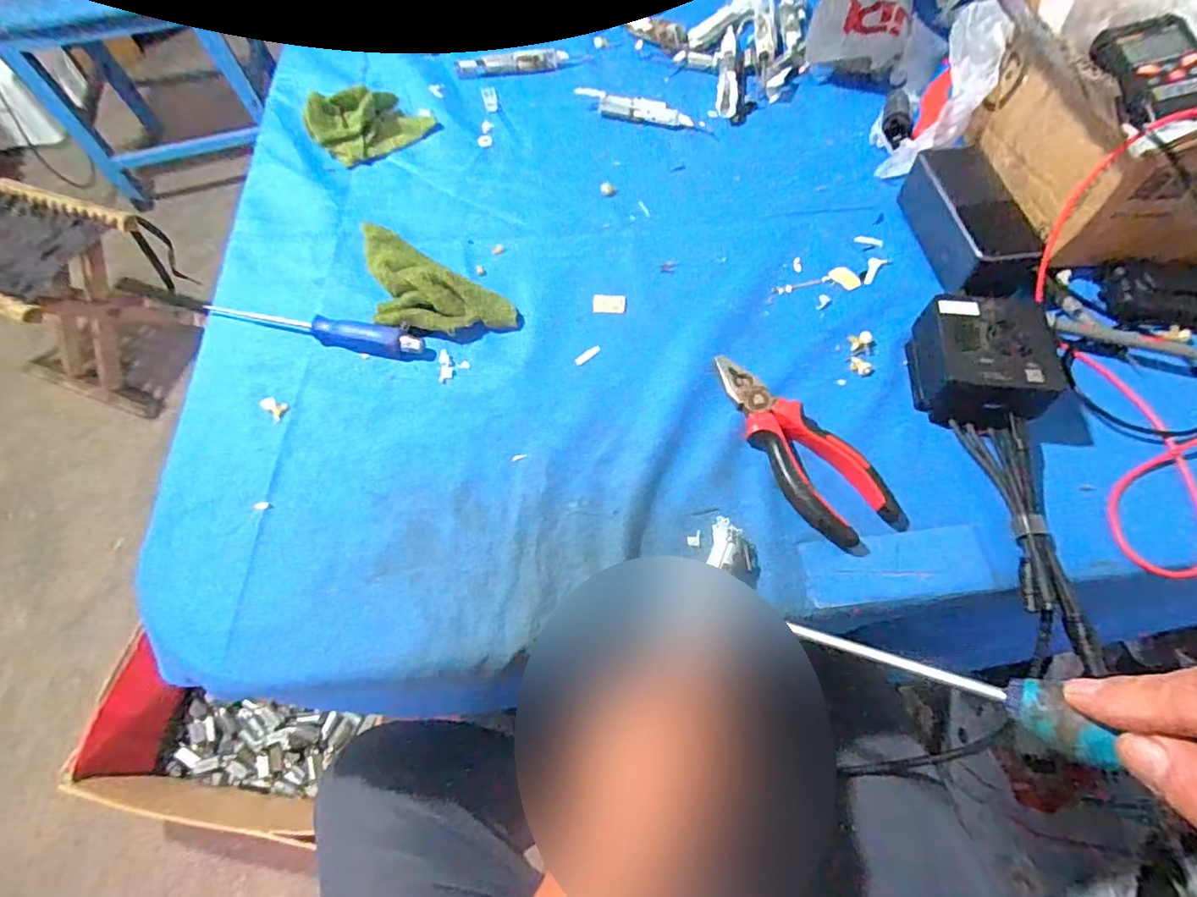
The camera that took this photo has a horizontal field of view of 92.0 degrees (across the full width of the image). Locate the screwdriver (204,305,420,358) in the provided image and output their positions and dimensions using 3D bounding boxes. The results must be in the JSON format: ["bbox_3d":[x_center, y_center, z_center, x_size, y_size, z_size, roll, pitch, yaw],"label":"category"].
[{"bbox_3d":[-0.229,-0.097,0.462,0.186,0.018,0.020,11,63,9],"label":"screwdriver"}]

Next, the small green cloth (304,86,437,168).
[{"bbox_3d":[-0.226,-0.326,0.571,0.113,0.039,0.058,-31,65,-13],"label":"small green cloth"}]

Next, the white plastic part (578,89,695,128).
[{"bbox_3d":[0.037,-0.345,0.583,0.118,0.019,0.022,16,64,11],"label":"white plastic part"}]

